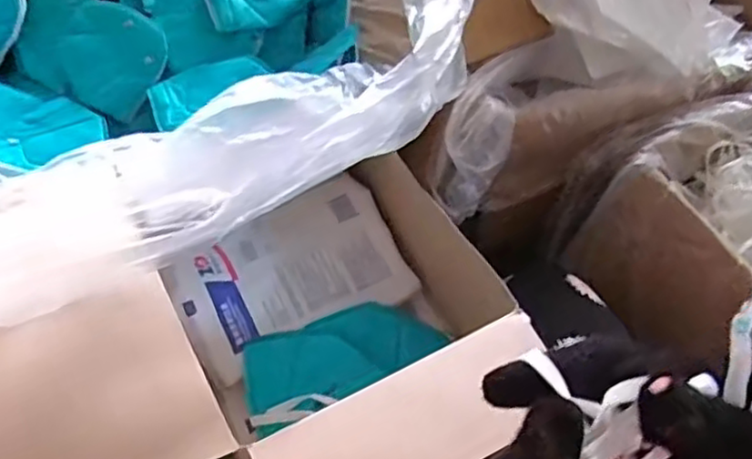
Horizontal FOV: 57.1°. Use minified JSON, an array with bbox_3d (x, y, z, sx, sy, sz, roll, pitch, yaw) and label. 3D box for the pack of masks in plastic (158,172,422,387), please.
[{"bbox_3d":[-0.069,0.033,0.558,0.180,0.029,0.115,-24,58,-18],"label":"pack of masks in plastic"}]

